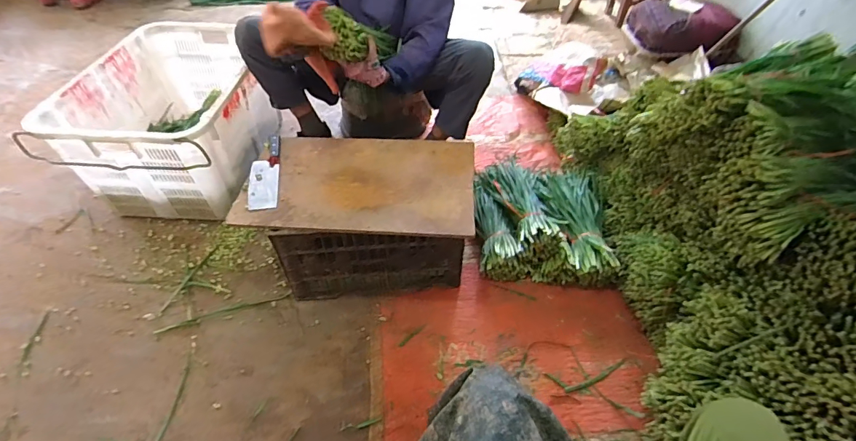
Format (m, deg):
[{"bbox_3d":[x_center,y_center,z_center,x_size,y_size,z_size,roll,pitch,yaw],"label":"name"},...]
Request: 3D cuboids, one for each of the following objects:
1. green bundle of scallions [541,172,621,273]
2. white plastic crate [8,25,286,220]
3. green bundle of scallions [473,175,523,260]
[{"bbox_3d":[0.448,-0.023,1.234,0.143,0.070,0.383,0,47,-2],"label":"green bundle of scallions"},{"bbox_3d":[-0.802,-0.348,1.398,0.471,0.368,0.692,3,47,1],"label":"white plastic crate"},{"bbox_3d":[0.201,-0.022,1.282,0.103,0.070,0.365,-2,47,-3],"label":"green bundle of scallions"}]

